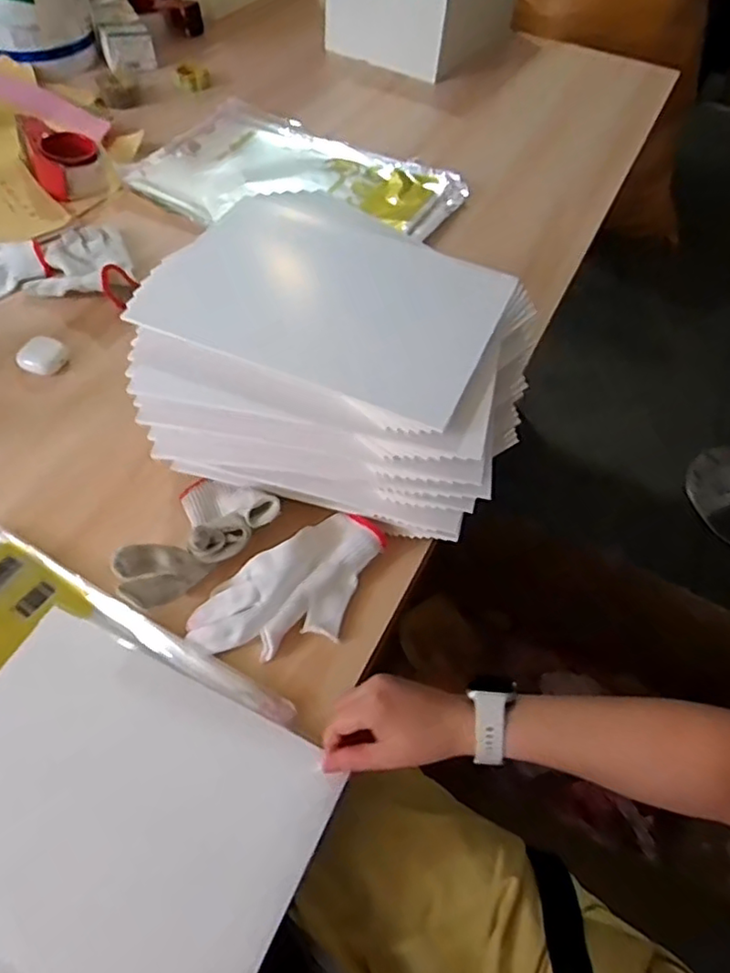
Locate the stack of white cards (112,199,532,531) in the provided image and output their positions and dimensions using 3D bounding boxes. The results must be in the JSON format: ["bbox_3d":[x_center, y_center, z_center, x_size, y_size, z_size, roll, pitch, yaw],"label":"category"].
[{"bbox_3d":[-0.019,-0.107,0.619,0.356,0.183,0.269,10,55,3],"label":"stack of white cards"}]

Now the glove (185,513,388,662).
[{"bbox_3d":[-0.062,0.092,0.559,0.187,0.030,0.089,-27,61,-21],"label":"glove"}]

